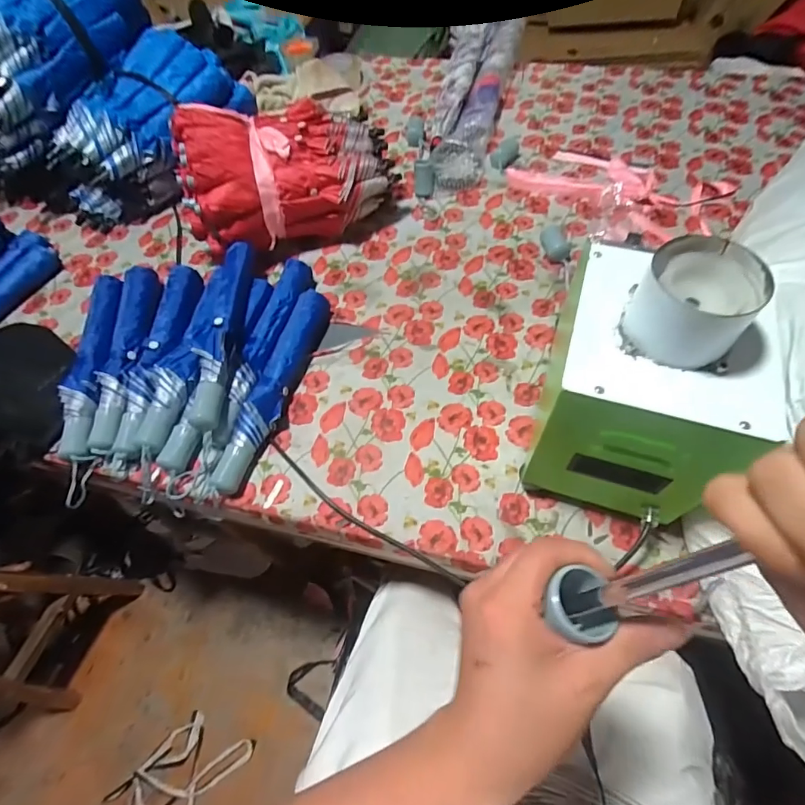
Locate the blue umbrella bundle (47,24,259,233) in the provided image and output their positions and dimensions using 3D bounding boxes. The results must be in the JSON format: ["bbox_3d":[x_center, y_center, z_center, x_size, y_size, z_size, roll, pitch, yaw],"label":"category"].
[{"bbox_3d":[-0.494,-0.514,0.864,0.204,0.147,0.408,36,89,22],"label":"blue umbrella bundle"}]

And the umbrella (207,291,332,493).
[{"bbox_3d":[-0.186,-0.027,0.670,0.055,0.042,0.343,12,62,11],"label":"umbrella"}]

